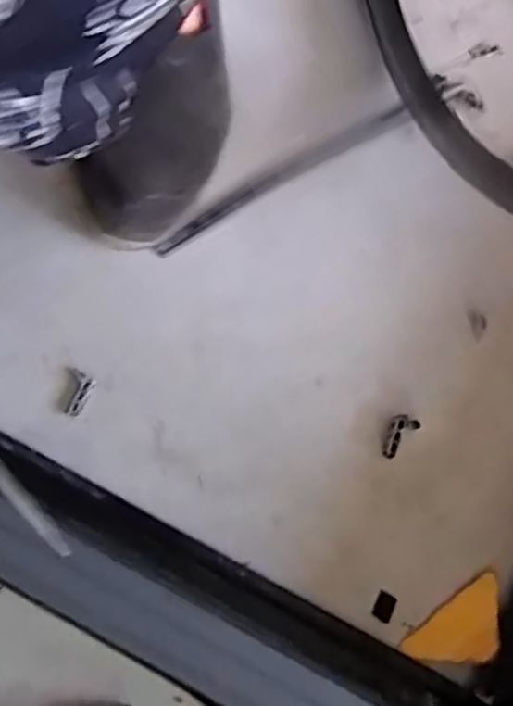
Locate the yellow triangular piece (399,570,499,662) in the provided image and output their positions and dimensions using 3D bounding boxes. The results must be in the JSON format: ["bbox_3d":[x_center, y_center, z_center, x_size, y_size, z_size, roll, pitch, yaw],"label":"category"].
[{"bbox_3d":[0.121,0.165,0.412,0.057,0.007,0.051,-1,70,10],"label":"yellow triangular piece"}]

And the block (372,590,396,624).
[{"bbox_3d":[0.081,0.160,0.415,0.012,0.004,0.017,22,79,3],"label":"block"}]

